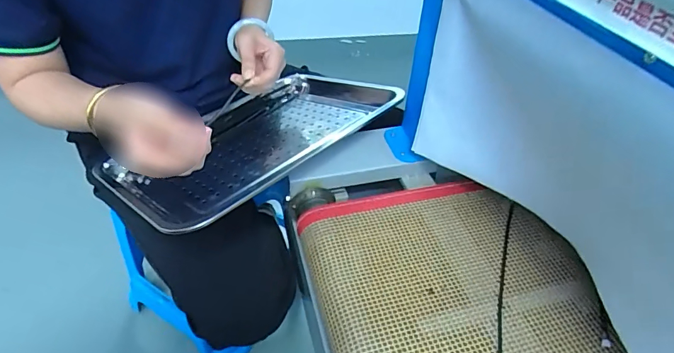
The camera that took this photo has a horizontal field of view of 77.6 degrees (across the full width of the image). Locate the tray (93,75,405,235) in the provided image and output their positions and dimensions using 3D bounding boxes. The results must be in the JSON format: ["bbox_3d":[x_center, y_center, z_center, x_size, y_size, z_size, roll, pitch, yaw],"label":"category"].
[{"bbox_3d":[-0.123,-0.058,0.625,0.395,0.034,0.251,-31,38,-26],"label":"tray"}]

